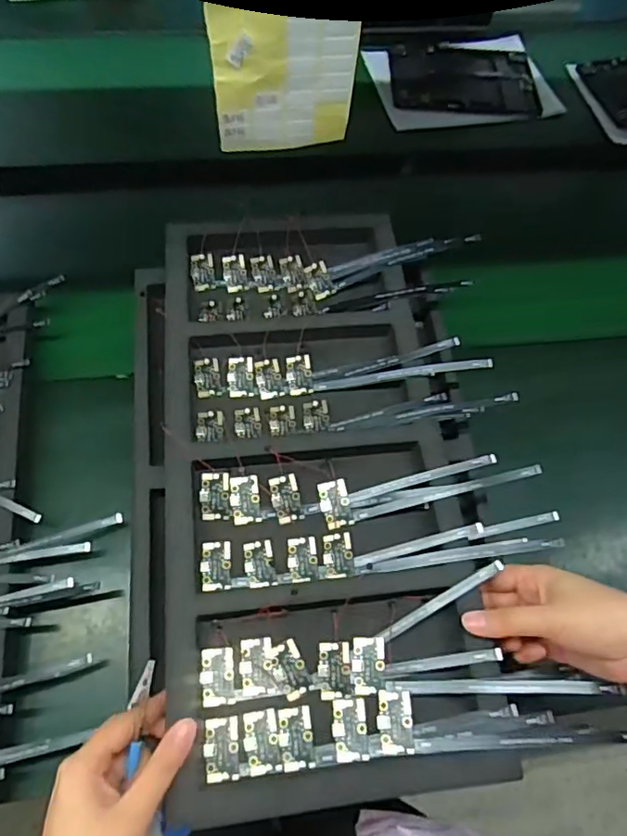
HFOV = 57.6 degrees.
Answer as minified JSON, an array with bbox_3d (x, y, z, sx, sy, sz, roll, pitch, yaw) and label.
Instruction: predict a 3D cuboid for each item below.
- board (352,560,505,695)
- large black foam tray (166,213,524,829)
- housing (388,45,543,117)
[{"bbox_3d":[0.081,0.144,0.403,0.131,0.004,0.036,-34,68,-7],"label":"board"},{"bbox_3d":[-0.007,0.027,0.465,0.213,0.029,0.480,-5,64,-5],"label":"large black foam tray"},{"bbox_3d":[0.237,-0.547,0.909,0.226,0.015,0.174,2,64,-3],"label":"housing"}]

